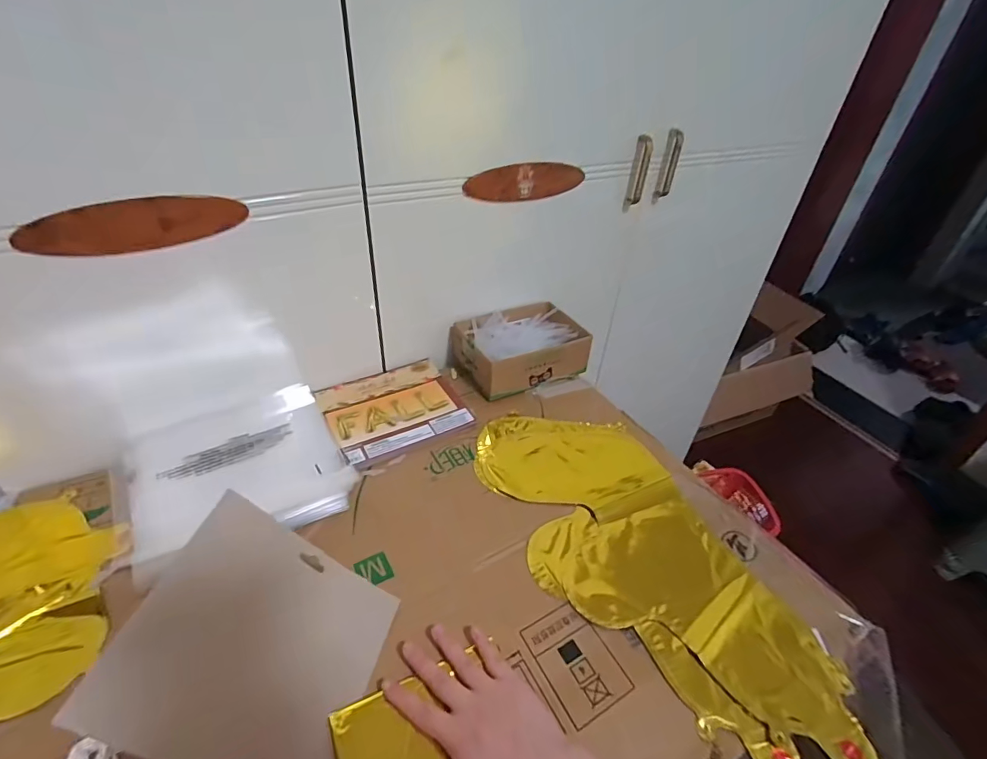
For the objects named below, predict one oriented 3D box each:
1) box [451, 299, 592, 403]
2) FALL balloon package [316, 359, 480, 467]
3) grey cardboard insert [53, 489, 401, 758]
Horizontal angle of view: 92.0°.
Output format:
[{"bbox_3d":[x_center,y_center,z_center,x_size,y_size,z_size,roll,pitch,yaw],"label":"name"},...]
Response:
[{"bbox_3d":[0.041,-0.054,0.752,0.190,0.064,0.145,-15,43,-23],"label":"box"},{"bbox_3d":[-0.139,0.035,0.670,0.181,0.010,0.158,-19,45,-26],"label":"FALL balloon package"},{"bbox_3d":[-0.174,0.207,0.371,0.186,0.011,0.162,44,40,-22],"label":"grey cardboard insert"}]

